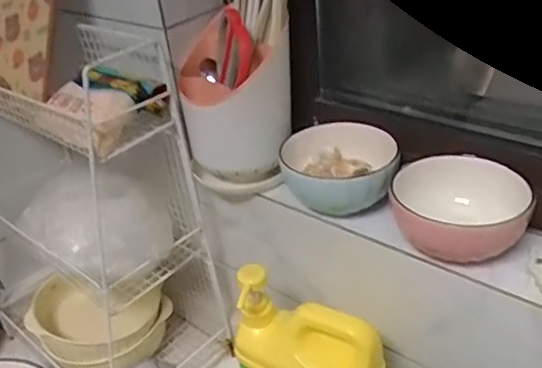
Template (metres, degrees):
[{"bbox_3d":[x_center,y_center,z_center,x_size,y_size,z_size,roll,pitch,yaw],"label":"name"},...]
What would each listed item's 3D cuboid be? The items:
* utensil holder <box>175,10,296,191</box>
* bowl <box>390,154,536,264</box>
[{"bbox_3d":[-0.034,-0.080,0.601,0.117,0.175,0.123,-7,33,-1],"label":"utensil holder"},{"bbox_3d":[0.164,0.022,0.495,0.113,0.053,0.093,2,34,13],"label":"bowl"}]

